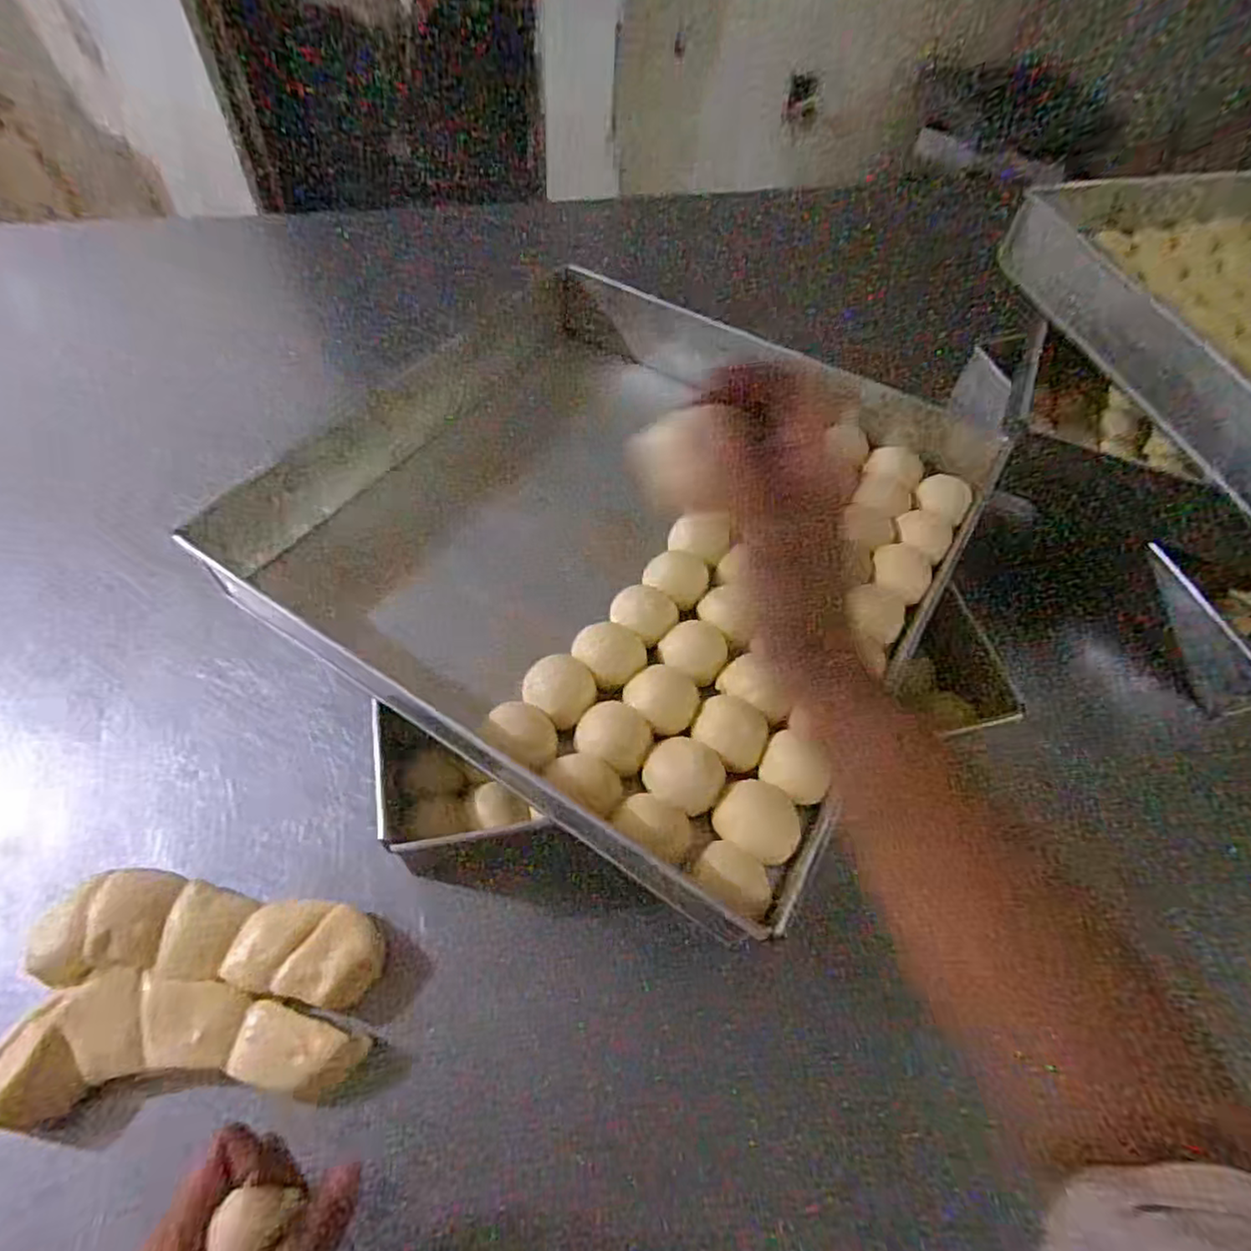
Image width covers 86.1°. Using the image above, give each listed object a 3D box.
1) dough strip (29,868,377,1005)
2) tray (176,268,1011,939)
[{"bbox_3d":[-0.227,0.175,0.375,0.178,0.035,0.056,5,54,-2],"label":"dough strip"},{"bbox_3d":[-0.010,-0.090,0.507,0.475,0.073,0.451,27,59,21],"label":"tray"}]

